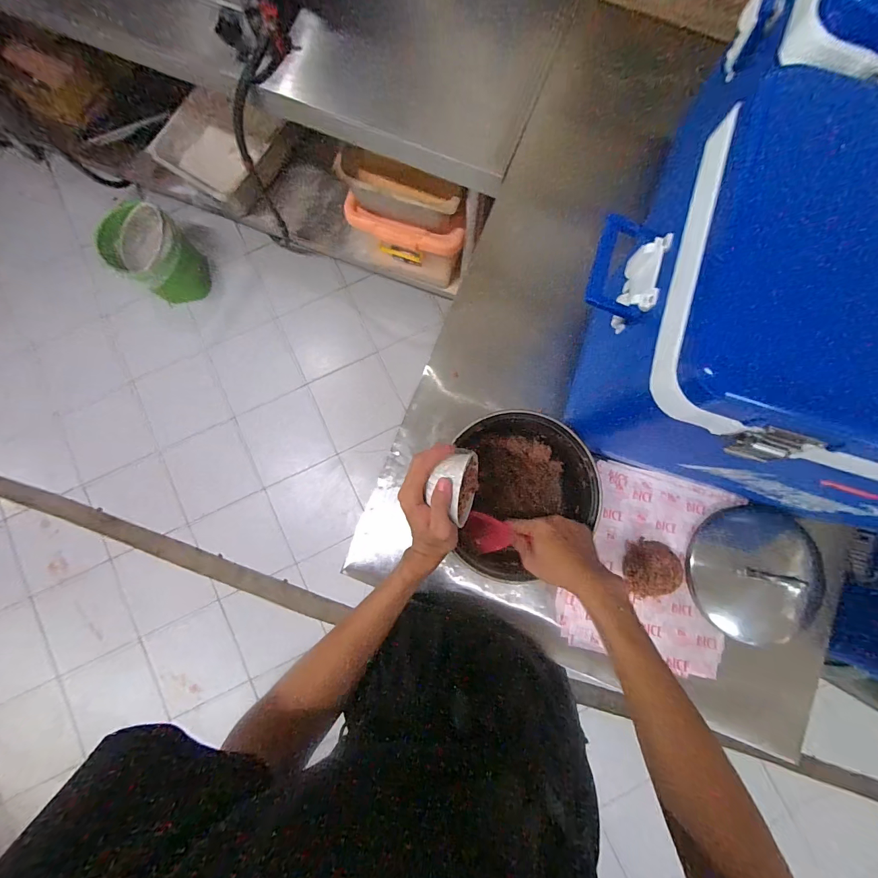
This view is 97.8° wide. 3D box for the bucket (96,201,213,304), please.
[{"bbox_3d":[-1.002,-0.658,1.390,0.246,0.267,0.238,0,83,-1],"label":"bucket"}]

